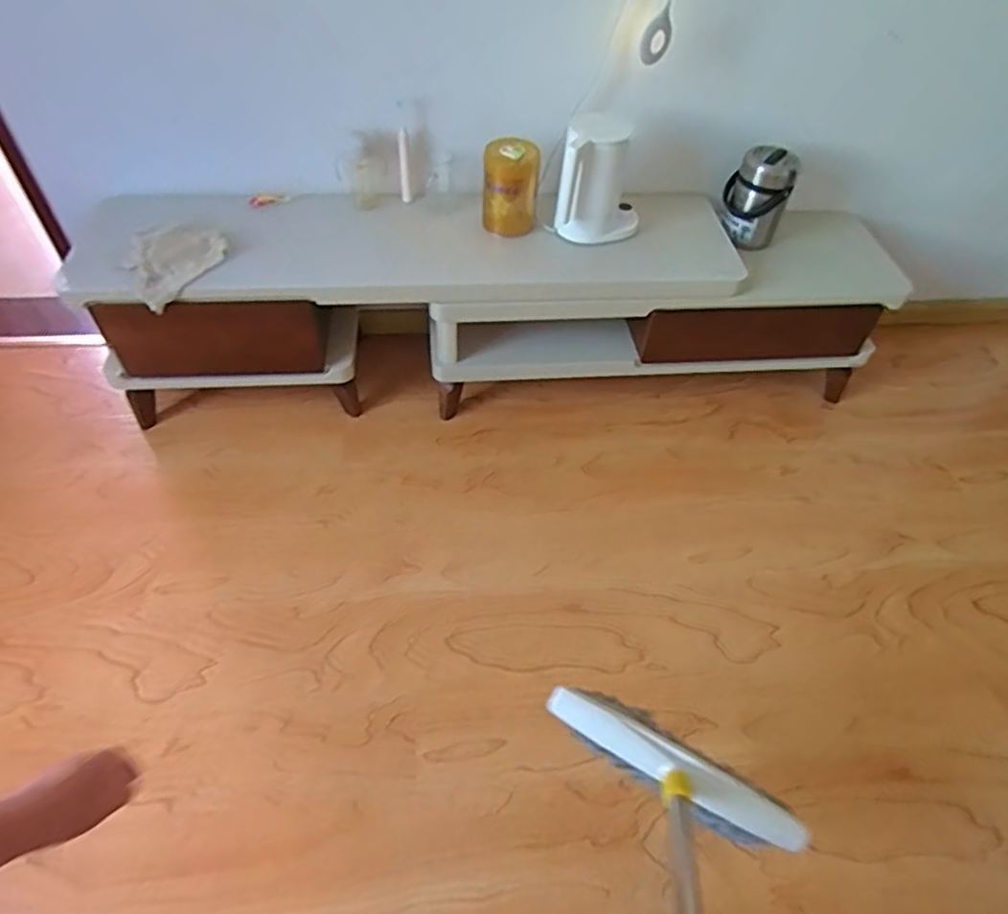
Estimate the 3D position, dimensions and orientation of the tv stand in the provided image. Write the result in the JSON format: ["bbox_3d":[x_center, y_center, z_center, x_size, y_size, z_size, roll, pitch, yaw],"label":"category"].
[{"bbox_3d":[0.011,-0.395,1.677,1.905,0.364,0.355,-1,51,-4],"label":"tv stand"}]

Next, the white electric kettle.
[{"bbox_3d":[0.224,-0.625,1.512,0.199,0.251,0.176,9,51,5],"label":"white electric kettle"}]

